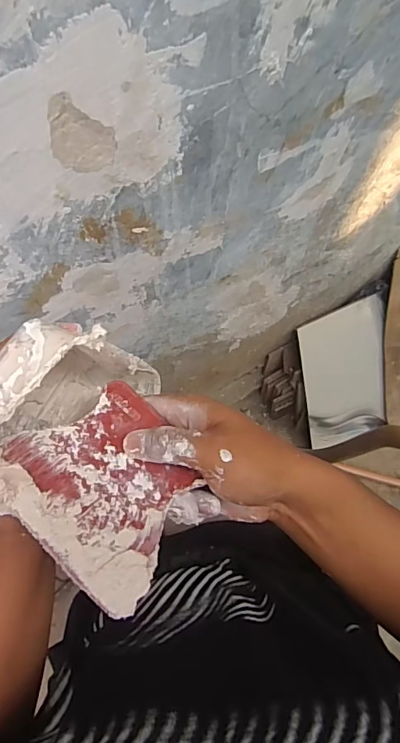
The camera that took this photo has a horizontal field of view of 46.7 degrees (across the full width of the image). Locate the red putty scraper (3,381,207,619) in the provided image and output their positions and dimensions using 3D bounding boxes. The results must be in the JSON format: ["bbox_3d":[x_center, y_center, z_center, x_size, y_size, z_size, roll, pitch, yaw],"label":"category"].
[{"bbox_3d":[-0.051,0.068,0.277,0.093,0.008,0.118,-27,63,-33],"label":"red putty scraper"}]

